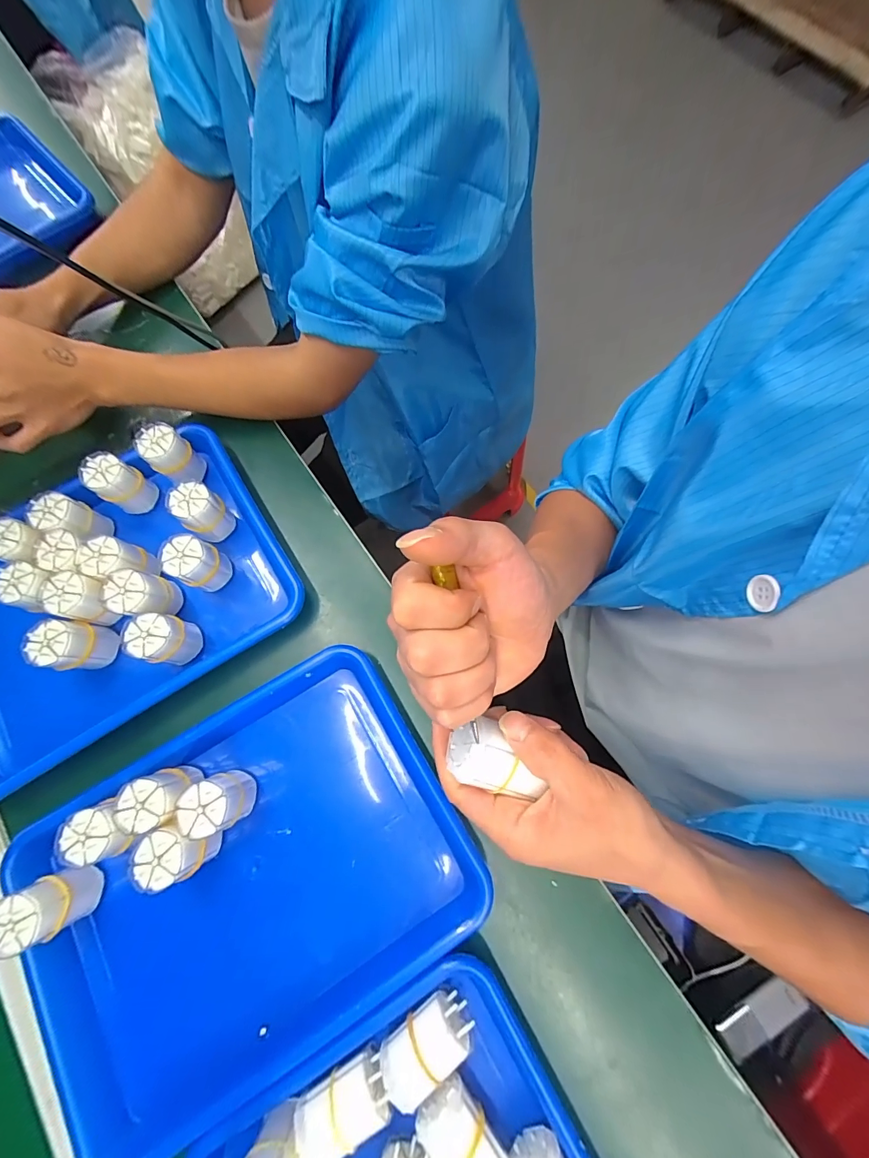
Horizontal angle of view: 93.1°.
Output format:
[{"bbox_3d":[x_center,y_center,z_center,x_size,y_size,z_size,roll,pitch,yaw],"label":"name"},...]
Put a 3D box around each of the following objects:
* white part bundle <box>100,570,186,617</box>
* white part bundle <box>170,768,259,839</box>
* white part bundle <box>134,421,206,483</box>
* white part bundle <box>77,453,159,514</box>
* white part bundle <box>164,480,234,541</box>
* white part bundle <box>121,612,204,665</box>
[{"bbox_3d":[-0.261,0.015,0.374,0.035,0.055,0.041,13,75,5],"label":"white part bundle"},{"bbox_3d":[-0.172,0.178,0.330,0.038,0.062,0.038,0,75,2],"label":"white part bundle"},{"bbox_3d":[-0.263,-0.124,0.414,0.038,0.061,0.033,-40,77,-9],"label":"white part bundle"},{"bbox_3d":[-0.307,-0.092,0.408,0.032,0.065,0.038,24,77,8],"label":"white part bundle"},{"bbox_3d":[-0.221,-0.063,0.399,0.034,0.064,0.040,35,78,10],"label":"white part bundle"},{"bbox_3d":[-0.237,0.052,0.360,0.034,0.049,0.039,23,76,8],"label":"white part bundle"}]

